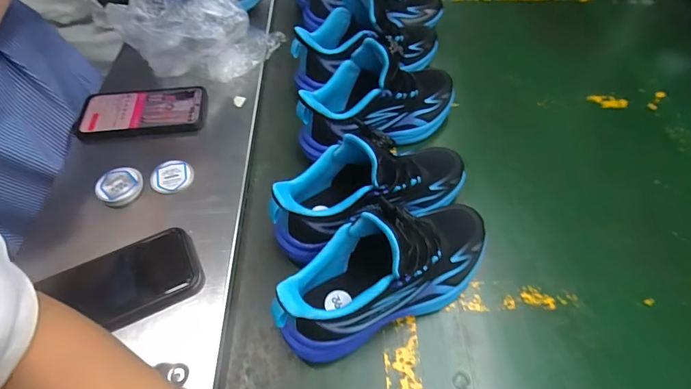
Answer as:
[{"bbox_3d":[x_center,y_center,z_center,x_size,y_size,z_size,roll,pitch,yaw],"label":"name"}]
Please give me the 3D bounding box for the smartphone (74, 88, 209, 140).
[{"bbox_3d":[-0.276,-0.114,0.543,0.165,0.015,0.076,-7,61,-5],"label":"smartphone"}]

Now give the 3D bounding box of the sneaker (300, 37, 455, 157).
[{"bbox_3d":[0.046,-0.132,0.502,0.226,0.121,0.094,-15,56,-11],"label":"sneaker"}]

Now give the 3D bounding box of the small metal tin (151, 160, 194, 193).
[{"bbox_3d":[-0.211,-0.022,0.483,0.046,0.006,0.047,-1,55,1],"label":"small metal tin"}]

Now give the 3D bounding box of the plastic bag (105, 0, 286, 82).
[{"bbox_3d":[-0.200,-0.267,0.572,0.190,0.129,0.161,-6,56,-2],"label":"plastic bag"}]

